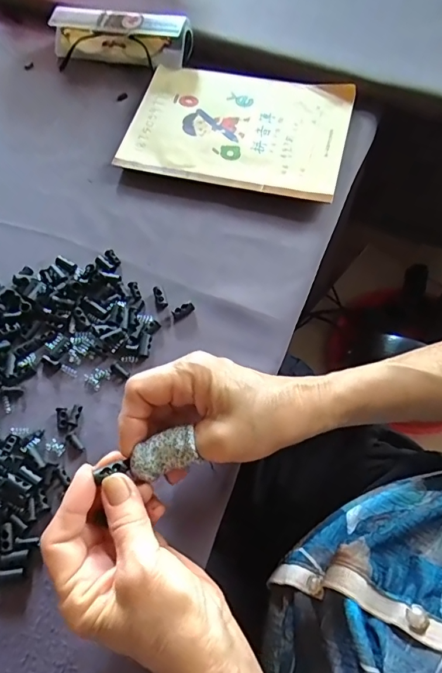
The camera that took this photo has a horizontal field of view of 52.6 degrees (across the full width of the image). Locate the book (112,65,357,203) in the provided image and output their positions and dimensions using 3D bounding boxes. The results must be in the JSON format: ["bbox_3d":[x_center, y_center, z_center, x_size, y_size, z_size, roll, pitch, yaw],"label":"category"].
[{"bbox_3d":[0.015,-0.200,0.434,0.204,0.015,0.135,13,67,9],"label":"book"}]

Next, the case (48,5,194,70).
[{"bbox_3d":[-0.111,-0.322,0.480,0.155,0.036,0.046,15,67,10],"label":"case"}]

